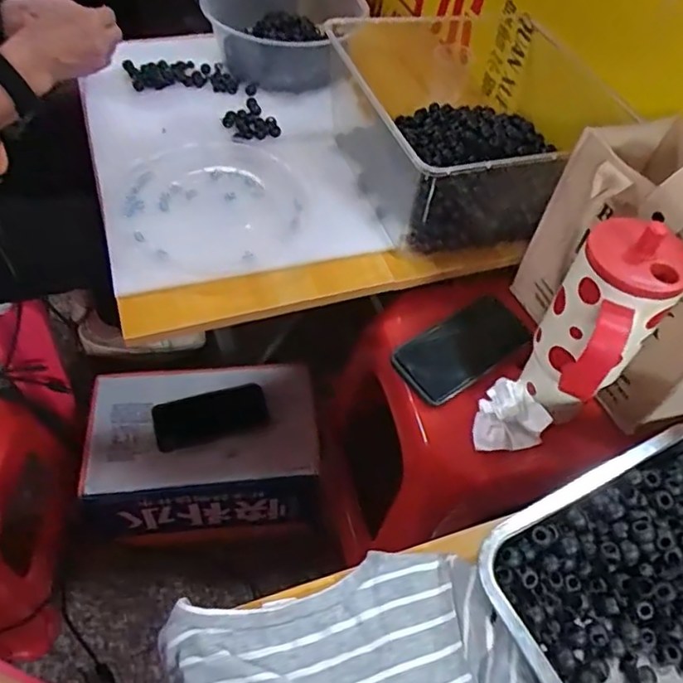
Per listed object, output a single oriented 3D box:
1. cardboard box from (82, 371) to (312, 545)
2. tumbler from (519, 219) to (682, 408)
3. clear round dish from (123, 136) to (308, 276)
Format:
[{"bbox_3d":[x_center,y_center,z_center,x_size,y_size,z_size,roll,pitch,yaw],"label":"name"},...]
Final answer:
[{"bbox_3d":[-0.214,0.177,0.935,0.334,0.176,0.212,-3,54,-7],"label":"cardboard box"},{"bbox_3d":[0.214,0.000,0.526,0.085,0.190,0.109,34,58,19],"label":"tumbler"},{"bbox_3d":[-0.148,-0.172,0.706,0.200,0.028,0.213,2,53,-3],"label":"clear round dish"}]

